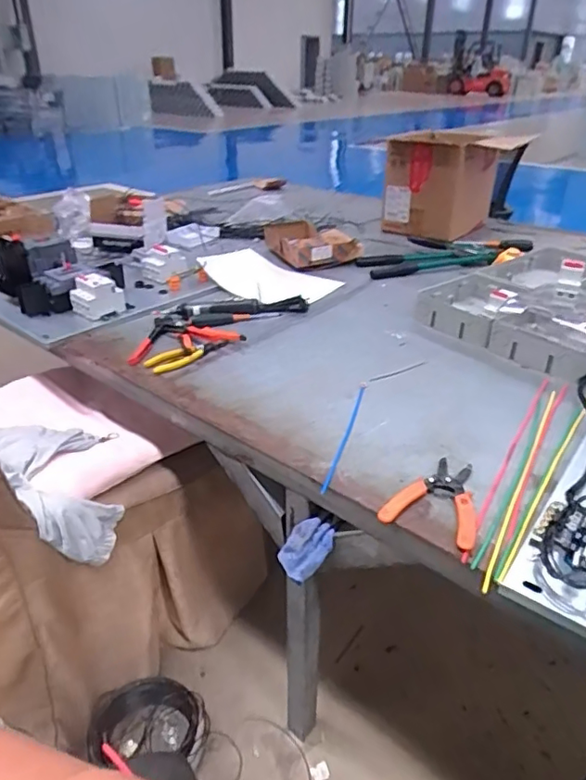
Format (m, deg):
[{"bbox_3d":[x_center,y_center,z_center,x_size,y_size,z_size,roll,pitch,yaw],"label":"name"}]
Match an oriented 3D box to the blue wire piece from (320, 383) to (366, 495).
[{"bbox_3d":[0.078,0.056,0.796,0.011,0.004,0.271,9,32,14],"label":"blue wire piece"}]

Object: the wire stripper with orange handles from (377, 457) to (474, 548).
[{"bbox_3d":[0.176,0.126,0.668,0.103,0.010,0.139,16,34,25],"label":"wire stripper with orange handles"}]

